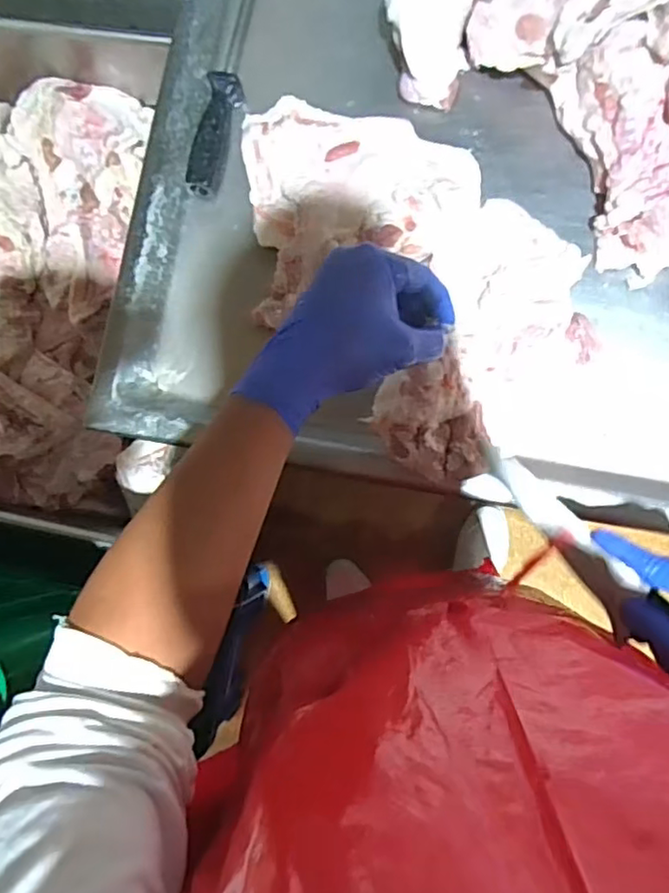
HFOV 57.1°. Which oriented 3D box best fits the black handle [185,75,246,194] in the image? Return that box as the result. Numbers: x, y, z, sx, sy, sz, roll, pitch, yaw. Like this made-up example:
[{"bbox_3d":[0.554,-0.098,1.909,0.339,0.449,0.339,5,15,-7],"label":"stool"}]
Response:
[{"bbox_3d":[-0.122,-0.313,0.617,0.029,0.029,0.124,12,85,6],"label":"black handle"}]

